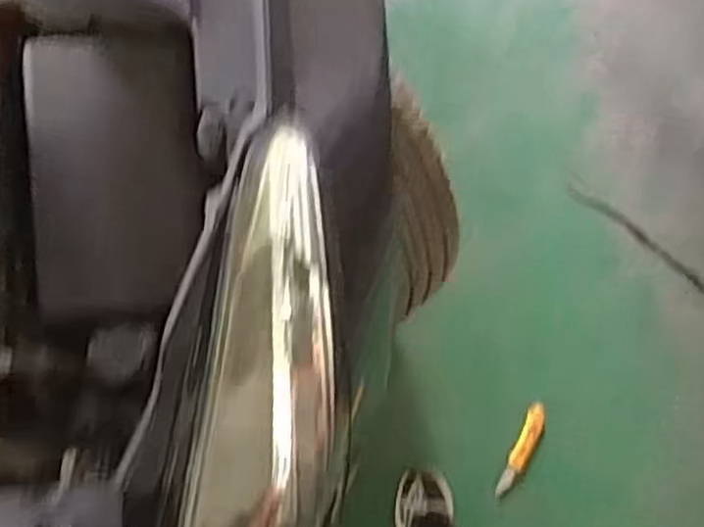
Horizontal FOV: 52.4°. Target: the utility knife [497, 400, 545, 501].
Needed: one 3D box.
[{"bbox_3d":[0.335,0.366,1.404,0.039,0.011,0.196,26,75,9],"label":"utility knife"}]

